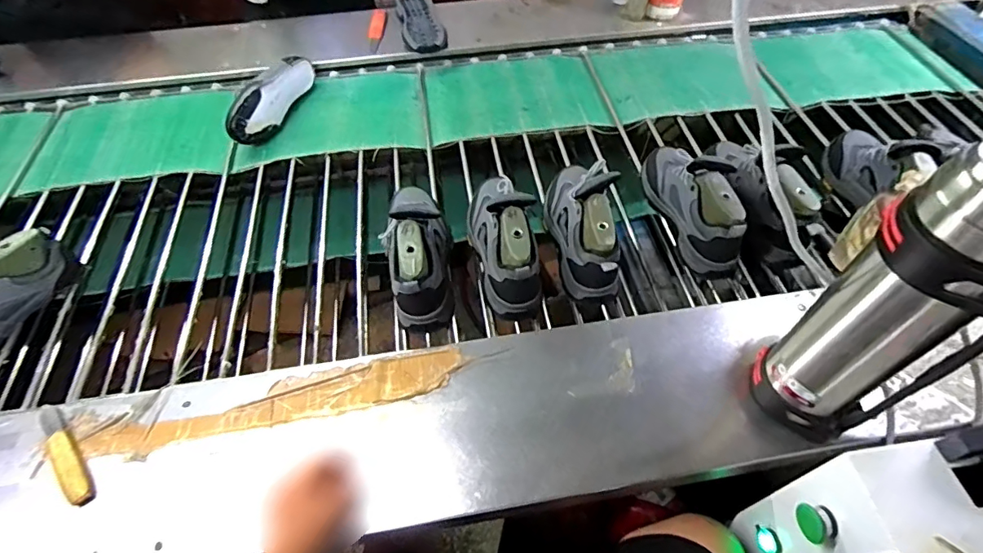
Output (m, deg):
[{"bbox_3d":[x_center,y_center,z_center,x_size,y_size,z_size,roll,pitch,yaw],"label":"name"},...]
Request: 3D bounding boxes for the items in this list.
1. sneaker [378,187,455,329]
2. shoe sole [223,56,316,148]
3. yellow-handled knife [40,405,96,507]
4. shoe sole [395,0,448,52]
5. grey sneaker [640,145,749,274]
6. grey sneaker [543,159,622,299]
[{"bbox_3d":[-0.118,-0.056,0.827,0.093,0.136,0.272,-5,55,-1],"label":"sneaker"},{"bbox_3d":[-0.470,-0.385,1.085,0.054,0.099,0.276,15,57,13],"label":"shoe sole"},{"bbox_3d":[-0.559,0.227,0.657,0.033,0.020,0.159,-38,62,-21],"label":"yellow-handled knife"},{"bbox_3d":[-0.191,-0.679,1.303,0.105,0.028,0.327,-13,56,-7],"label":"shoe sole"},{"bbox_3d":[0.345,-0.138,0.852,0.093,0.116,0.267,-7,55,-2],"label":"grey sneaker"},{"bbox_3d":[0.152,-0.104,0.851,0.112,0.111,0.267,1,55,3],"label":"grey sneaker"}]

